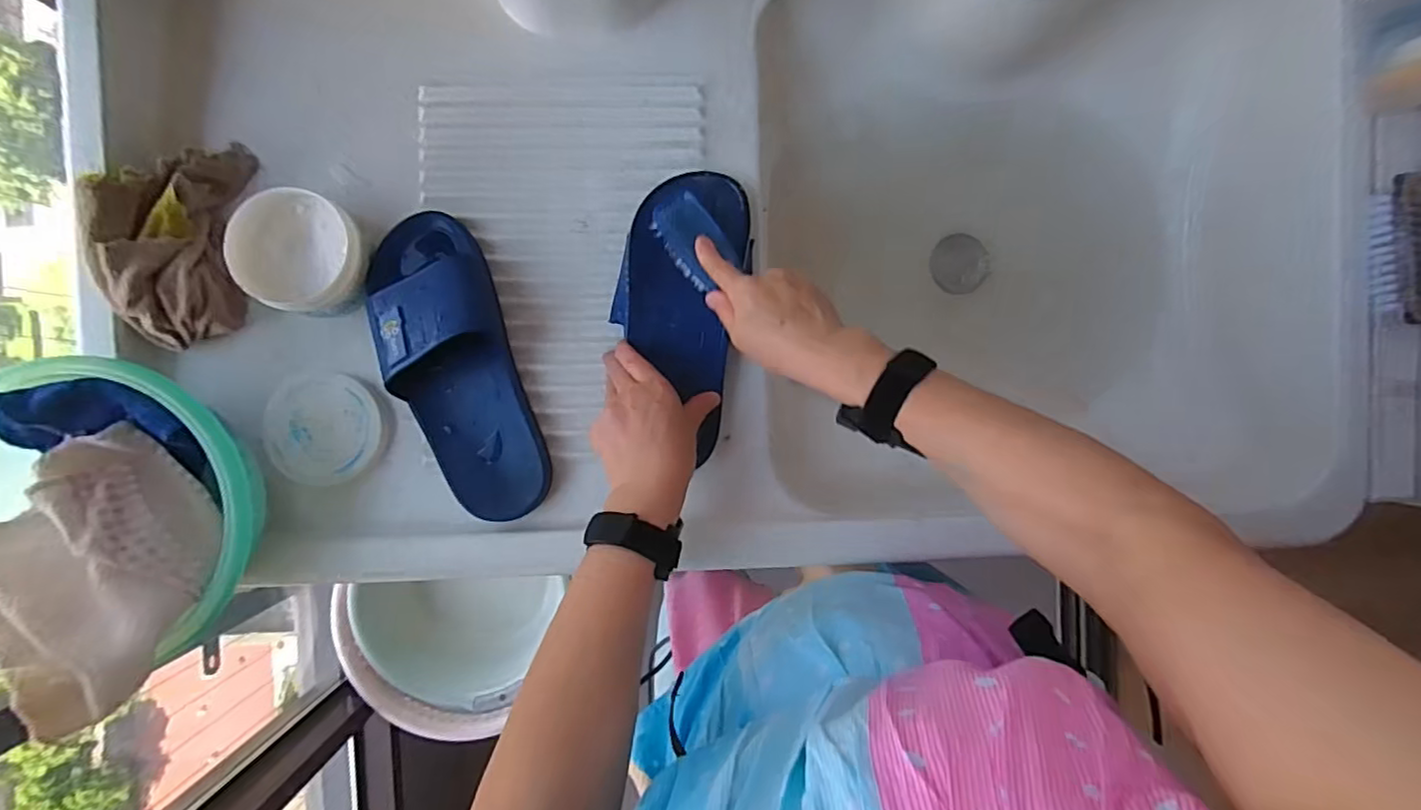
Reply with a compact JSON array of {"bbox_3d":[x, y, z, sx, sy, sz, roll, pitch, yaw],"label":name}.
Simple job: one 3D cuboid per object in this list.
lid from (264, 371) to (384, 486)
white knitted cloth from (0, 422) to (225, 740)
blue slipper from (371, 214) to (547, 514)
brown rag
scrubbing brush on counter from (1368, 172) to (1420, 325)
[{"bbox_3d":[-0.329,0.019,0.524,0.096,0.023,0.091,0,92,-2],"label":"lid"},{"bbox_3d":[-0.430,0.117,0.434,0.124,0.071,0.171,-33,93,-1],"label":"white knitted cloth"},{"bbox_3d":[-0.211,-0.030,0.515,0.091,0.085,0.255,-19,93,-2],"label":"blue slipper"},{"bbox_3d":[-0.442,-0.136,0.512,0.085,0.072,0.165,-2,92,-2],"label":"brown rag"},{"bbox_3d":[0.614,-0.136,0.534,0.063,0.039,0.126,-4,92,-2],"label":"scrubbing brush on counter"}]

